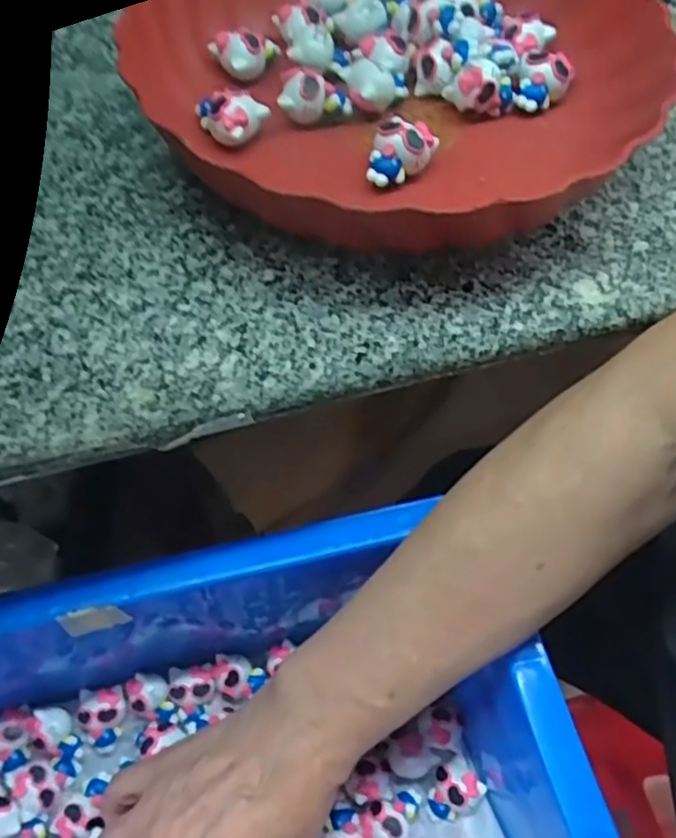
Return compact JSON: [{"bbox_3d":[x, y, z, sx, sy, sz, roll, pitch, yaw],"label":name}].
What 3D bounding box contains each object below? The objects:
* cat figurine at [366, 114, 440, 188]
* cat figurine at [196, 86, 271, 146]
[{"bbox_3d":[0.028,-0.119,0.313,0.025,0.018,0.025,20,59,11],"label":"cat figurine"},{"bbox_3d":[-0.051,-0.140,0.324,0.033,0.018,0.018,10,58,5],"label":"cat figurine"}]

